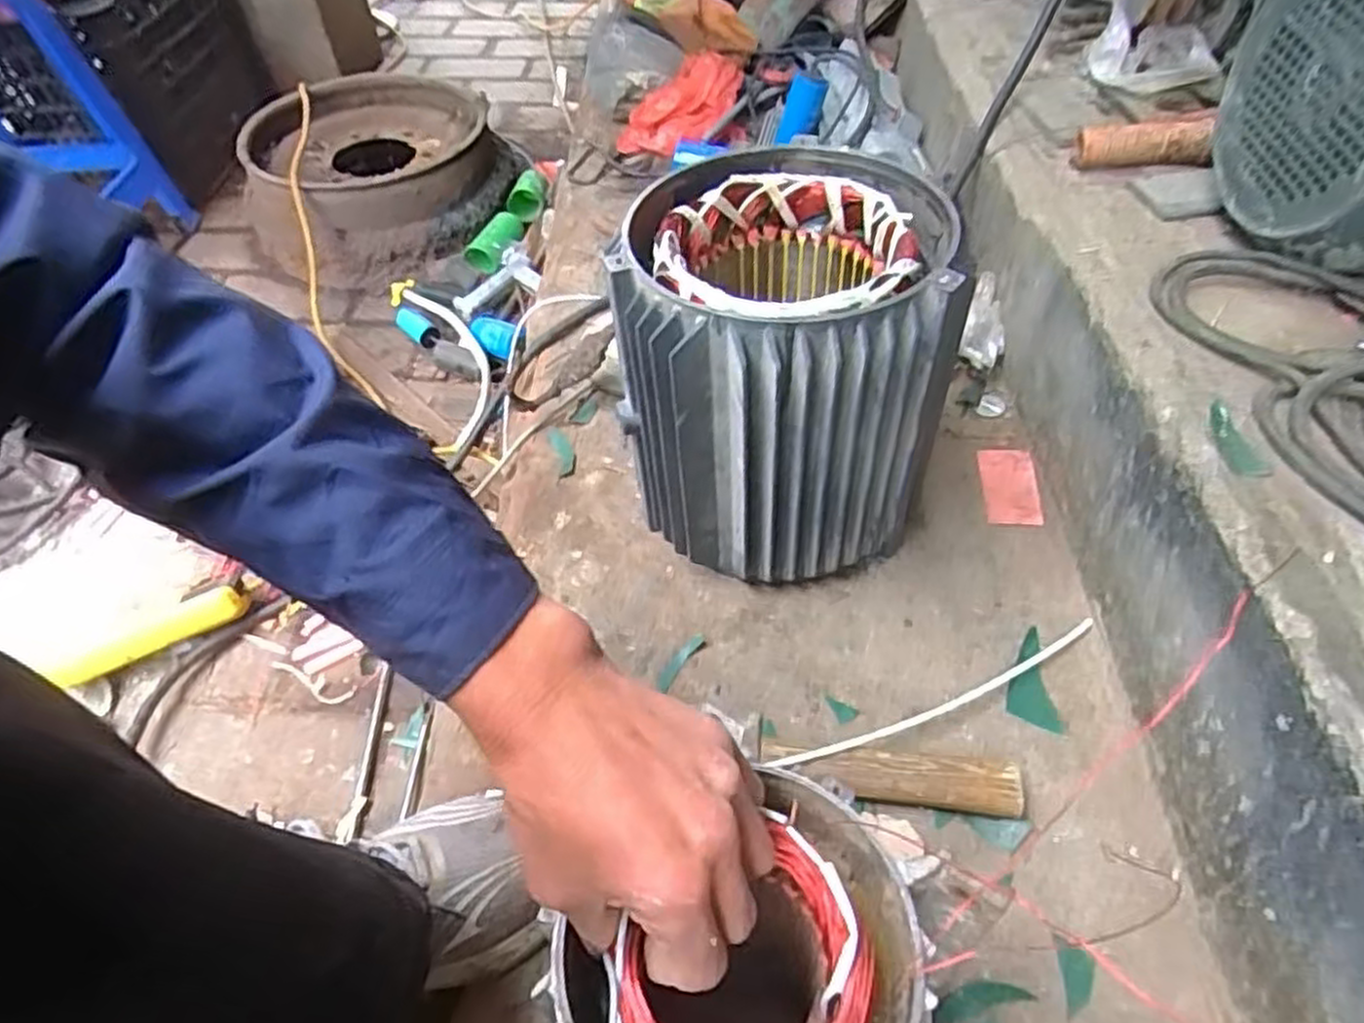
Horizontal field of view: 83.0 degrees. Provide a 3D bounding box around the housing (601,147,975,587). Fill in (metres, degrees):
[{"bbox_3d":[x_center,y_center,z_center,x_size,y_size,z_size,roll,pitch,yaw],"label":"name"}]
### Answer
[{"bbox_3d":[0.069,-0.103,0.617,0.229,0.267,0.226,-2,49,-1],"label":"housing"}]

